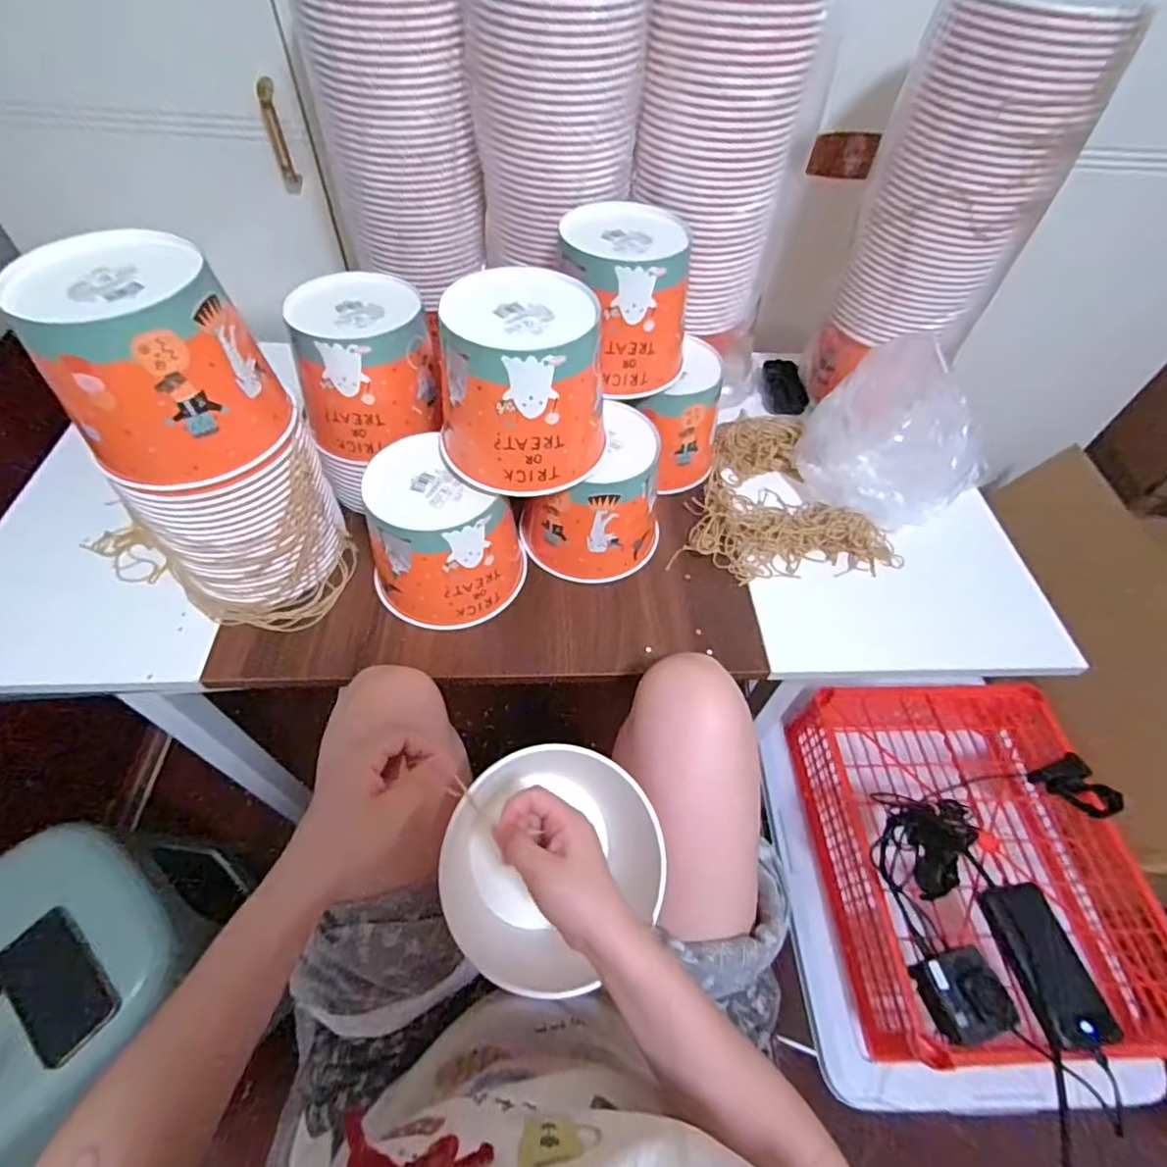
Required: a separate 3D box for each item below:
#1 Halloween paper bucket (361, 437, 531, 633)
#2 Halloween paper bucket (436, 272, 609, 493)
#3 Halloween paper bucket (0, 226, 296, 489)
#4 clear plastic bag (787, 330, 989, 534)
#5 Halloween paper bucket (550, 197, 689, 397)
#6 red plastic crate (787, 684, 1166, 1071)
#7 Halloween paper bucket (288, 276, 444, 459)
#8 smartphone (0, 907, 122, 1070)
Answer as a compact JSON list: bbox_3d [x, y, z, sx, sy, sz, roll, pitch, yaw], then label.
[{"bbox_3d":[-0.138,-0.044,0.572,0.134,0.129,0.125,1,54,-2],"label":"Halloween paper bucket"},{"bbox_3d":[-0.048,-0.178,0.512,0.133,0.128,0.146,1,54,-2],"label":"Halloween paper bucket"},{"bbox_3d":[-0.328,-0.170,0.448,0.146,0.131,0.124,-31,61,-23],"label":"Halloween paper bucket"},{"bbox_3d":[0.358,-0.169,0.663,0.189,0.155,0.129,37,61,22],"label":"clear plastic bag"},{"bbox_3d":[0.042,-0.290,0.597,0.118,0.136,0.118,1,54,-2],"label":"Halloween paper bucket"},{"bbox_3d":[0.524,0.365,0.782,0.352,0.173,0.439,-2,54,-5],"label":"red plastic crate"},{"bbox_3d":[-0.217,-0.226,0.594,0.134,0.113,0.144,-4,55,-6],"label":"Halloween paper bucket"},{"bbox_3d":[-0.575,0.438,0.629,0.140,0.015,0.073,44,56,14],"label":"smartphone"}]

